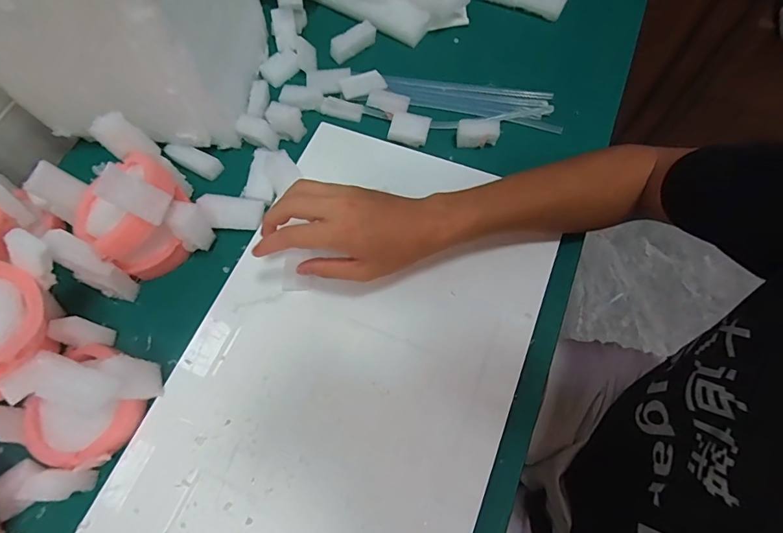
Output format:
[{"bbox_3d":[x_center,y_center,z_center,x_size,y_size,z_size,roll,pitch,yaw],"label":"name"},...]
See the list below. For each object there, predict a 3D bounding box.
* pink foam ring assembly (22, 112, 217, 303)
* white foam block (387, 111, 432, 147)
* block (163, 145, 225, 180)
[{"bbox_3d":[-0.259,-0.057,0.413,0.118,0.109,0.116,-31,69,-10],"label":"pink foam ring assembly"},{"bbox_3d":[0.021,-0.157,0.496,0.045,0.021,0.030,18,69,10],"label":"white foam block"},{"bbox_3d":[-0.227,-0.121,0.494,0.069,0.023,0.021,22,69,12],"label":"block"}]

